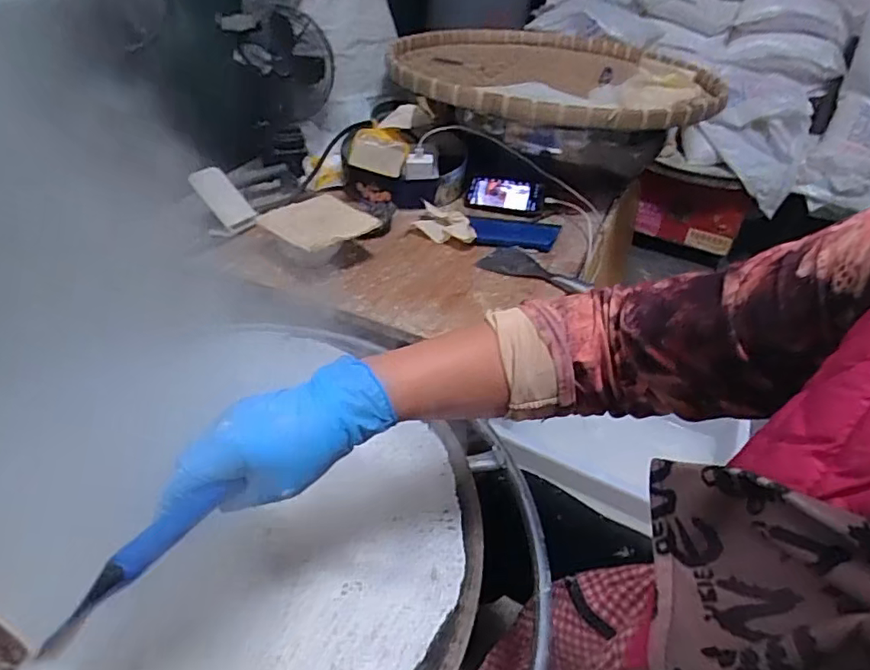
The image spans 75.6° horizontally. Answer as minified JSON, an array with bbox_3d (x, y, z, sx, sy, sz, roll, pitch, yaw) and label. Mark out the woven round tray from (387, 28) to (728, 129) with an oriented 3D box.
[{"bbox_3d":[0.229,-0.575,1.242,0.608,0.093,0.751,-4,38,-10],"label":"woven round tray"}]

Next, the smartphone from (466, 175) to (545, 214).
[{"bbox_3d":[0.145,-0.289,1.157,0.157,0.073,0.012,9,-4,6],"label":"smartphone"}]

